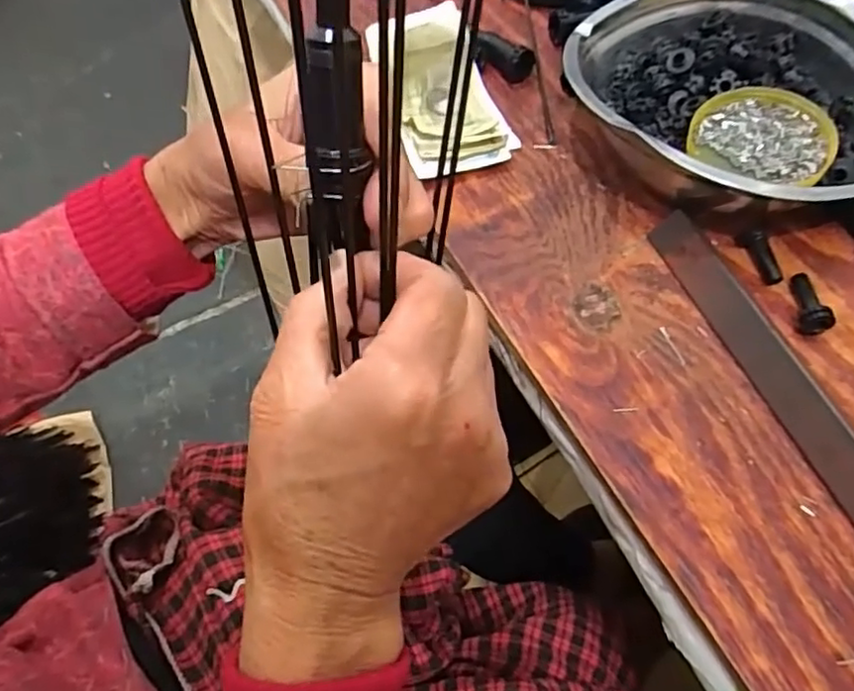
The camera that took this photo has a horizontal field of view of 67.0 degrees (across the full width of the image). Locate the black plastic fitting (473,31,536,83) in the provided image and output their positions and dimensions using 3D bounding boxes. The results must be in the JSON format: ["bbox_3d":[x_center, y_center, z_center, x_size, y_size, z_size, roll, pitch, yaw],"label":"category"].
[{"bbox_3d":[0.059,-0.223,0.499,0.048,0.026,0.020,31,69,18],"label":"black plastic fitting"}]

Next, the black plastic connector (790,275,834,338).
[{"bbox_3d":[0.230,-0.026,0.385,0.017,0.021,0.038,6,64,7],"label":"black plastic connector"}]

